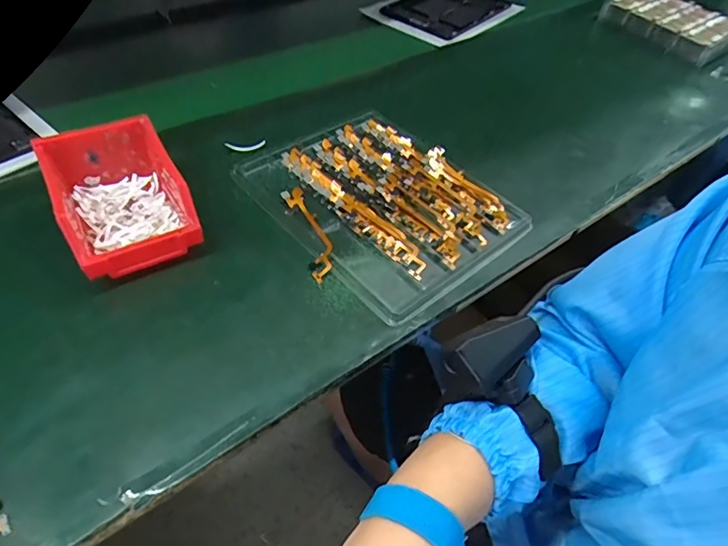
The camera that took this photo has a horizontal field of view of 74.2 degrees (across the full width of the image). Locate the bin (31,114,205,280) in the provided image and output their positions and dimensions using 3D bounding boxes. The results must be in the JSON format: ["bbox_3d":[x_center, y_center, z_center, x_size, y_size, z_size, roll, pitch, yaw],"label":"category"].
[{"bbox_3d":[-0.233,-0.071,0.465,0.103,0.072,0.150,-24,55,-23],"label":"bin"}]

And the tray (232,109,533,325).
[{"bbox_3d":[0.016,-0.092,0.550,0.226,0.010,0.287,-32,59,-28],"label":"tray"}]

